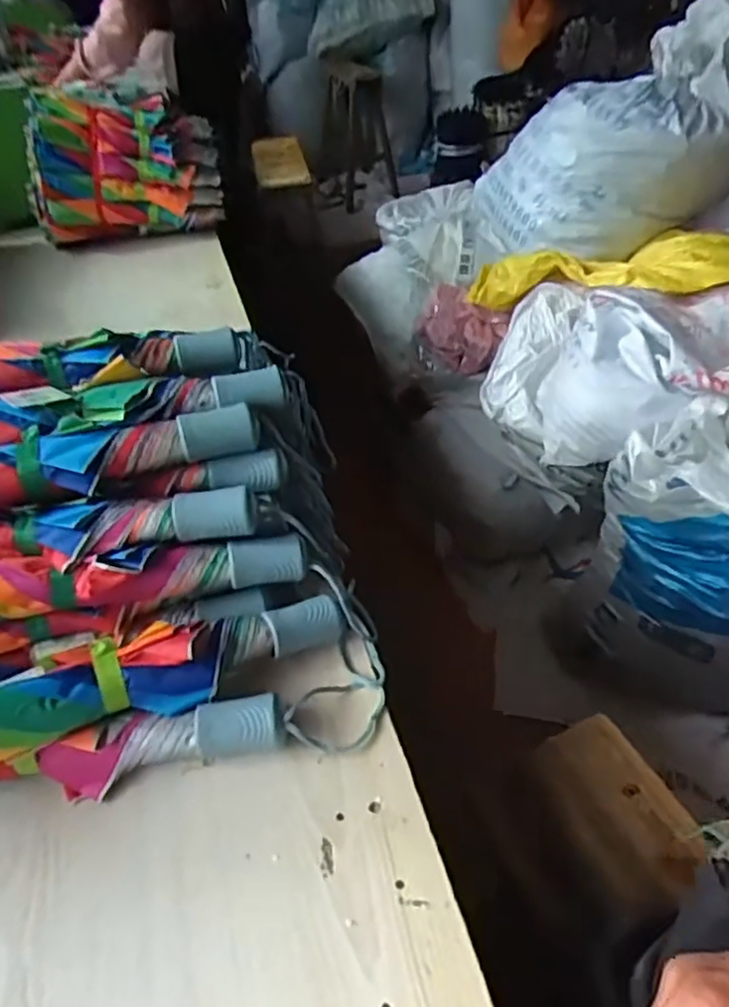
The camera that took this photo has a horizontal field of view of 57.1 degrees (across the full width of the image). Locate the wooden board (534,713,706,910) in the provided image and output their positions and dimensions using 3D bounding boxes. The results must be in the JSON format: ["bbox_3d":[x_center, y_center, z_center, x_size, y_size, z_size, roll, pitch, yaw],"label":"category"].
[{"bbox_3d":[0.226,0.272,0.604,0.094,0.018,0.157,-16,44,-16],"label":"wooden board"}]

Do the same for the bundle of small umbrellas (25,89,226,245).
[{"bbox_3d":[-0.423,-0.588,1.179,0.320,0.190,0.155,-17,44,-17],"label":"bundle of small umbrellas"}]

